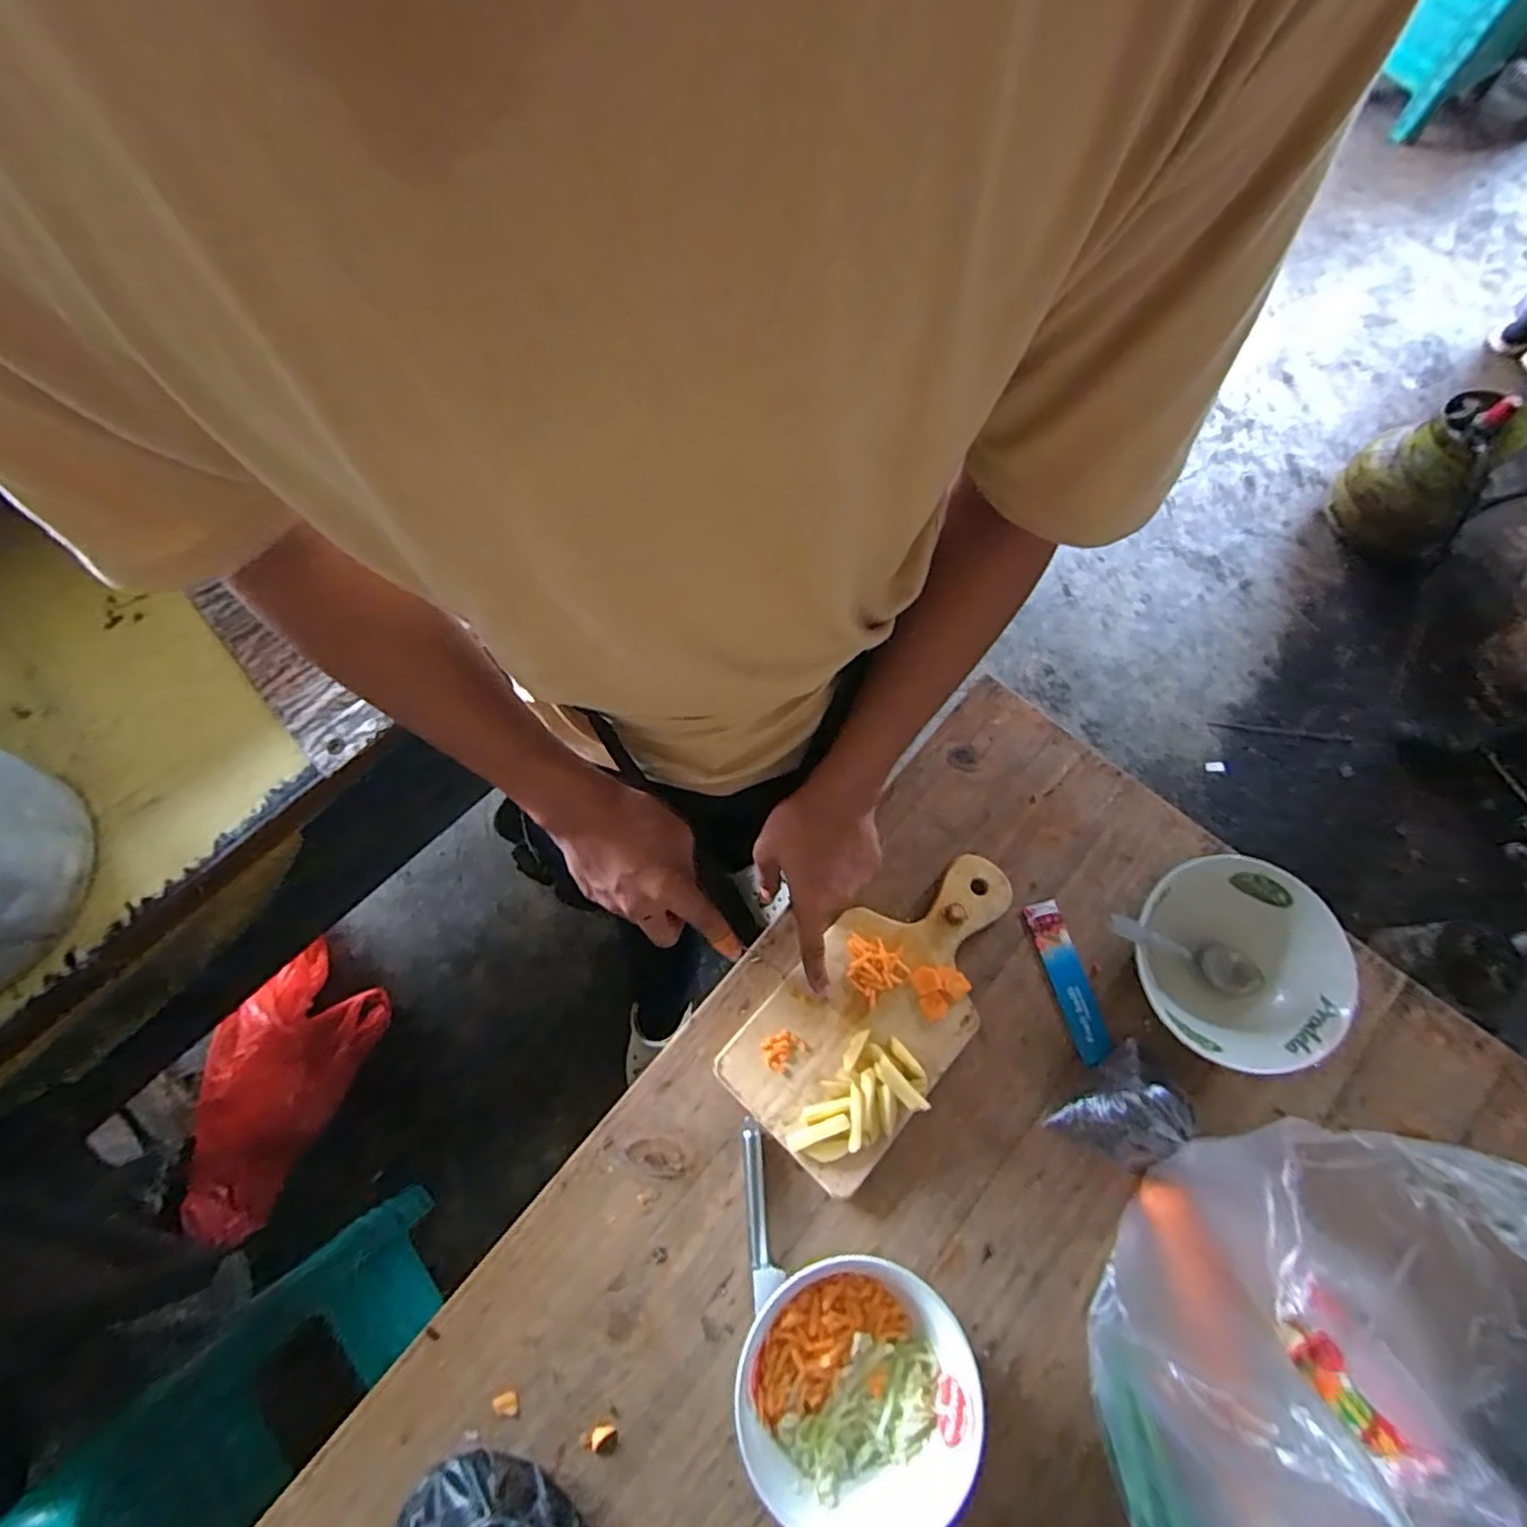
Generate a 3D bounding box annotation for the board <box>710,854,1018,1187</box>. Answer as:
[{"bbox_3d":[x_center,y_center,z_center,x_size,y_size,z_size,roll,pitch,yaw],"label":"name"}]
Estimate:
[{"bbox_3d":[0.102,0.192,0.550,0.137,0.017,0.278,41,77,14],"label":"board"}]

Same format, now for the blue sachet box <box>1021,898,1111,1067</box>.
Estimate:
[{"bbox_3d":[0.259,0.183,0.568,0.030,0.008,0.131,-15,72,-3],"label":"blue sachet box"}]

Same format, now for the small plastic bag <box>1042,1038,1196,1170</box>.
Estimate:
[{"bbox_3d":[0.281,0.268,0.511,0.097,0.054,0.066,-41,75,-11],"label":"small plastic bag"}]

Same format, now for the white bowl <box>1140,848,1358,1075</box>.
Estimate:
[{"bbox_3d":[0.371,0.160,0.543,0.149,0.067,0.157,-1,72,2],"label":"white bowl"}]

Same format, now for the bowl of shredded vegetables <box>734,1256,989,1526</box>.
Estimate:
[{"bbox_3d":[0.065,0.430,0.461,0.151,0.062,0.158,-1,72,2],"label":"bowl of shredded vegetables"}]

